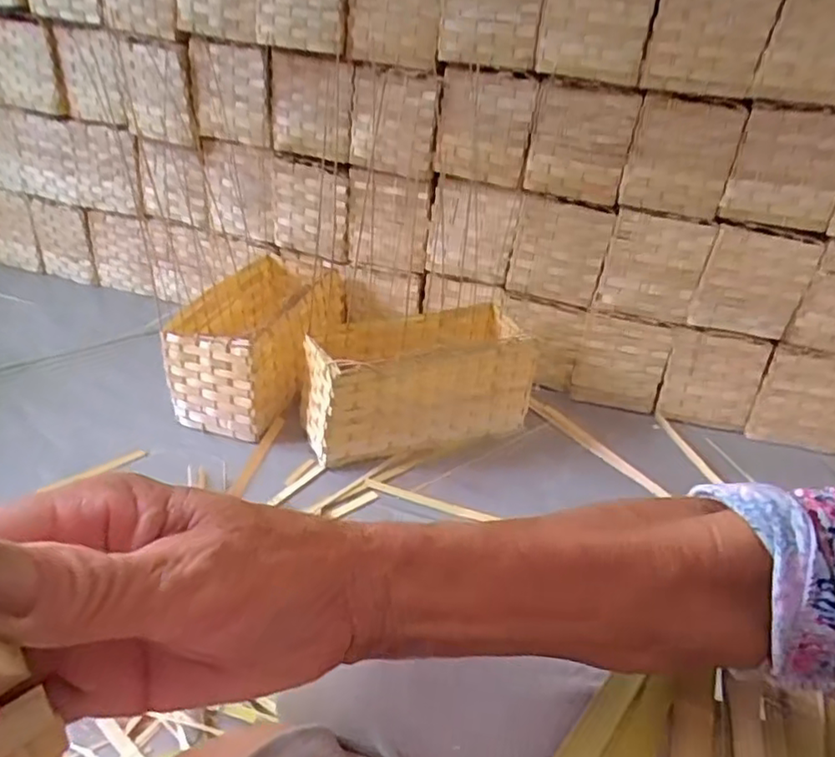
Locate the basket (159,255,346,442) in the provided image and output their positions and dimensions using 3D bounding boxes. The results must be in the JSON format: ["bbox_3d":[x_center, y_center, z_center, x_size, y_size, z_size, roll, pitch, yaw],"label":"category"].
[{"bbox_3d":[-0.329,-0.088,1.369,0.271,0.199,0.443,15,33,16],"label":"basket"}]

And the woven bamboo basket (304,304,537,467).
[{"bbox_3d":[0.001,0.004,1.250,0.432,0.214,0.204,-7,34,-17],"label":"woven bamboo basket"}]

